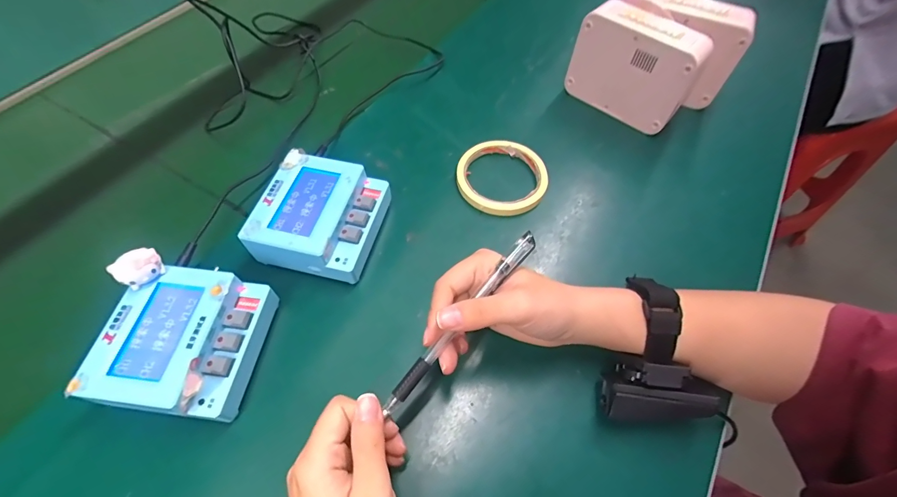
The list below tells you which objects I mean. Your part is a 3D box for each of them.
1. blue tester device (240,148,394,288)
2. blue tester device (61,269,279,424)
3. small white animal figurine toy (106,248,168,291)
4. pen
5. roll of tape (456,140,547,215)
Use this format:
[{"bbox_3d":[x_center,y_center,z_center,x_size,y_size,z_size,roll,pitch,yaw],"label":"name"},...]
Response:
[{"bbox_3d":[-0.113,-0.027,0.362,0.096,0.049,0.104,11,60,8],"label":"blue tester device"},{"bbox_3d":[-0.194,0.072,0.302,0.100,0.052,0.105,7,59,6],"label":"blue tester device"},{"bbox_3d":[-0.228,0.015,0.293,0.019,0.023,0.030,27,63,16],"label":"small white animal figurine toy"},{"bbox_3d":[0.009,0.045,0.258,0.011,0.011,0.145,37,76,21],"label":"pen"},{"bbox_3d":[0.055,-0.075,0.410,0.094,0.014,0.088,0,59,1],"label":"roll of tape"}]

